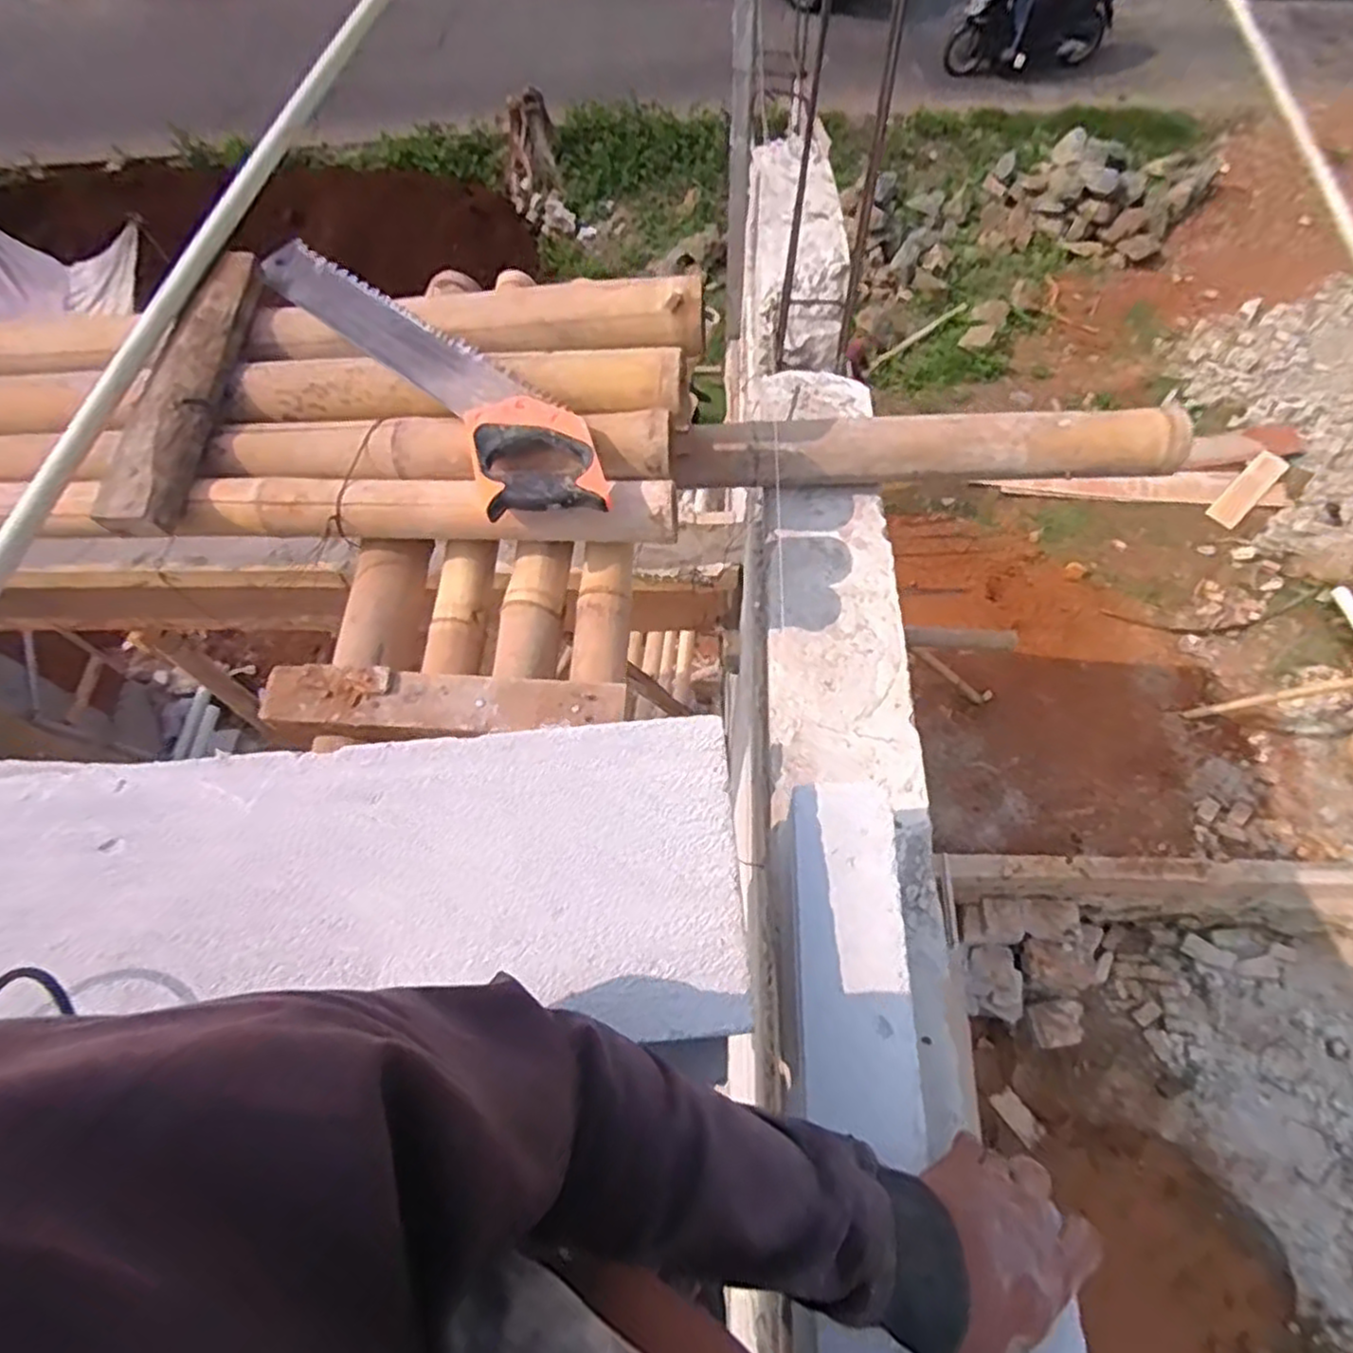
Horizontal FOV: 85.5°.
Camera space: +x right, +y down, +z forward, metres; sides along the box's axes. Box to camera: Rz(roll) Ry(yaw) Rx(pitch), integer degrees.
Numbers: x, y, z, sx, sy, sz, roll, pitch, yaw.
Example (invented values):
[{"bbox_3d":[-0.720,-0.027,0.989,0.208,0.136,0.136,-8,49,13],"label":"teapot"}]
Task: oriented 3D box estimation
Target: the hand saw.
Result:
[{"bbox_3d":[-0.257,-0.319,0.753,0.122,0.043,0.554,-39,66,-16],"label":"hand saw"}]

